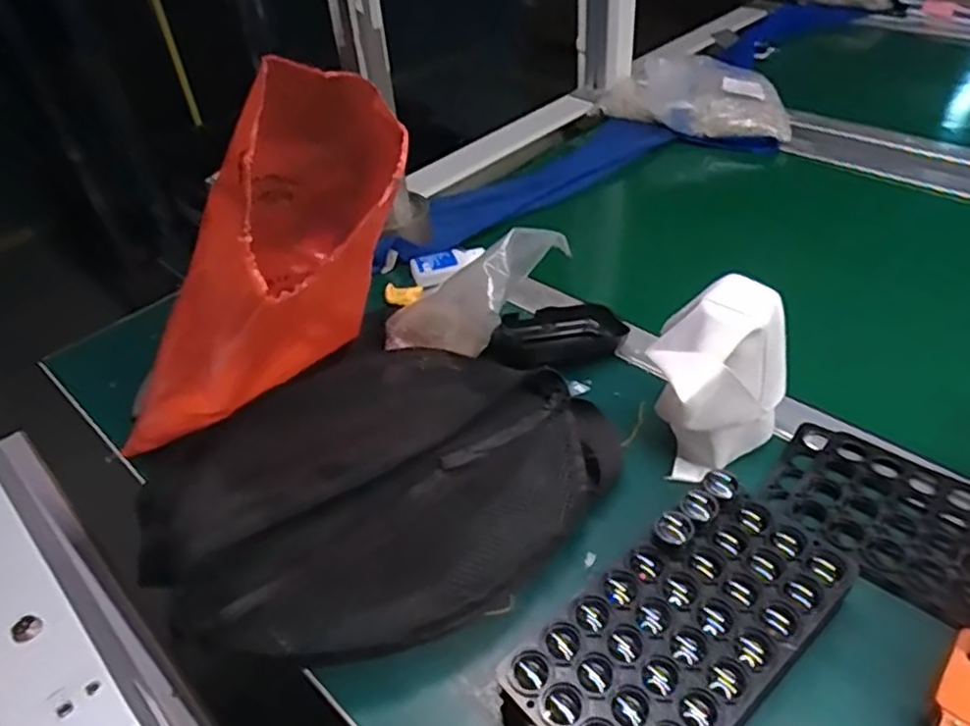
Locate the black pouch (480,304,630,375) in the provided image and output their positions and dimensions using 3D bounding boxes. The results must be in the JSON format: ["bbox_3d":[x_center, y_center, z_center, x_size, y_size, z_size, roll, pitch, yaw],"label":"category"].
[{"bbox_3d":[0.061,-0.020,0.601,0.131,0.034,0.053,-11,40,-24],"label":"black pouch"}]

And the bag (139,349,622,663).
[{"bbox_3d":[-0.070,0.084,0.480,0.301,0.060,0.219,-24,44,-20],"label":"bag"}]

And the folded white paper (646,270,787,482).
[{"bbox_3d":[0.161,0.011,0.489,0.097,0.120,0.077,-12,41,-7],"label":"folded white paper"}]

